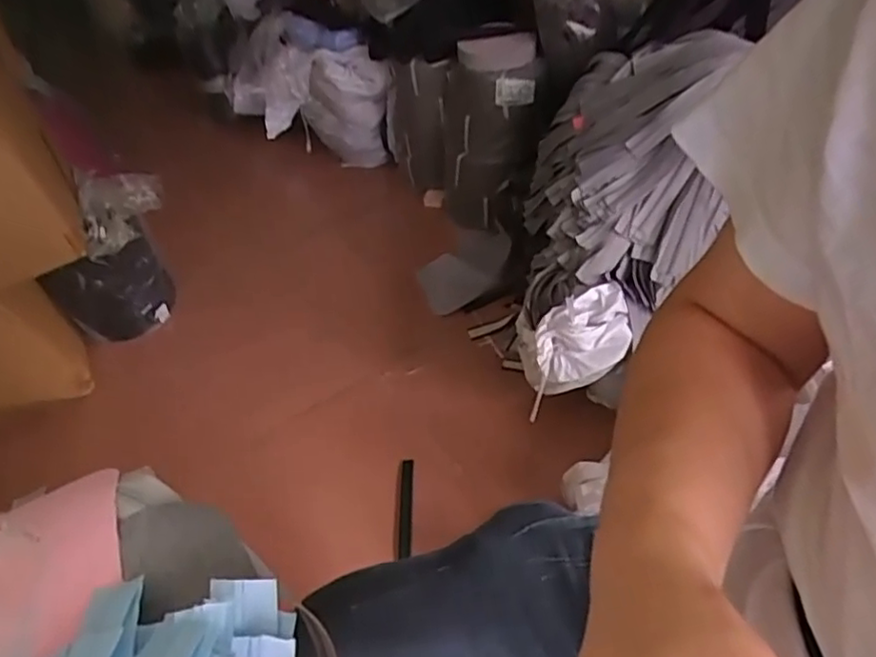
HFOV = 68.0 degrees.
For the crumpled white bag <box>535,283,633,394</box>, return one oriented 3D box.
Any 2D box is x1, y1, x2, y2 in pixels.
[{"bbox_3d":[0.264,0.024,1.205,0.168,0.166,0.108,-7,43,0],"label":"crumpled white bag"}]

